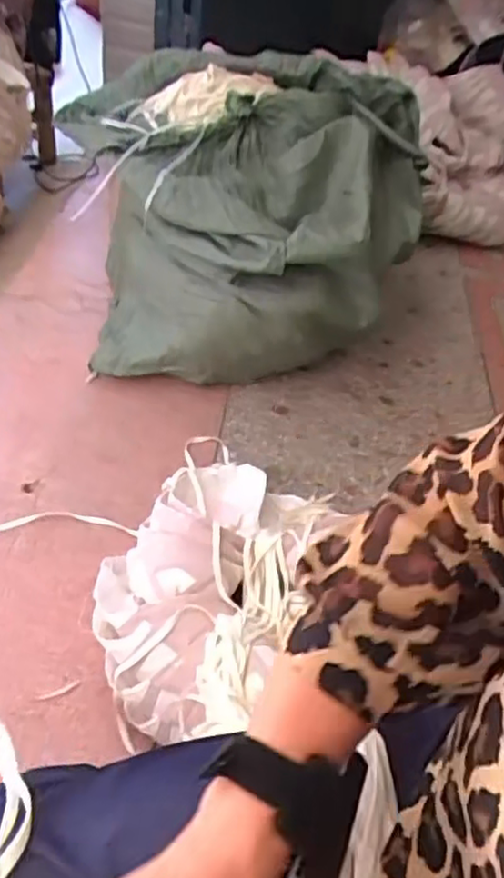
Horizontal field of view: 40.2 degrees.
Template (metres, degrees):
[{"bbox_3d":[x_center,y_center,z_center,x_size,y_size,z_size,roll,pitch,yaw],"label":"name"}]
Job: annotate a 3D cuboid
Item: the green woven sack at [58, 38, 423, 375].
[{"bbox_3d":[-0.006,-0.420,1.288,0.623,0.394,0.514,1,46,-8],"label":"green woven sack"}]

